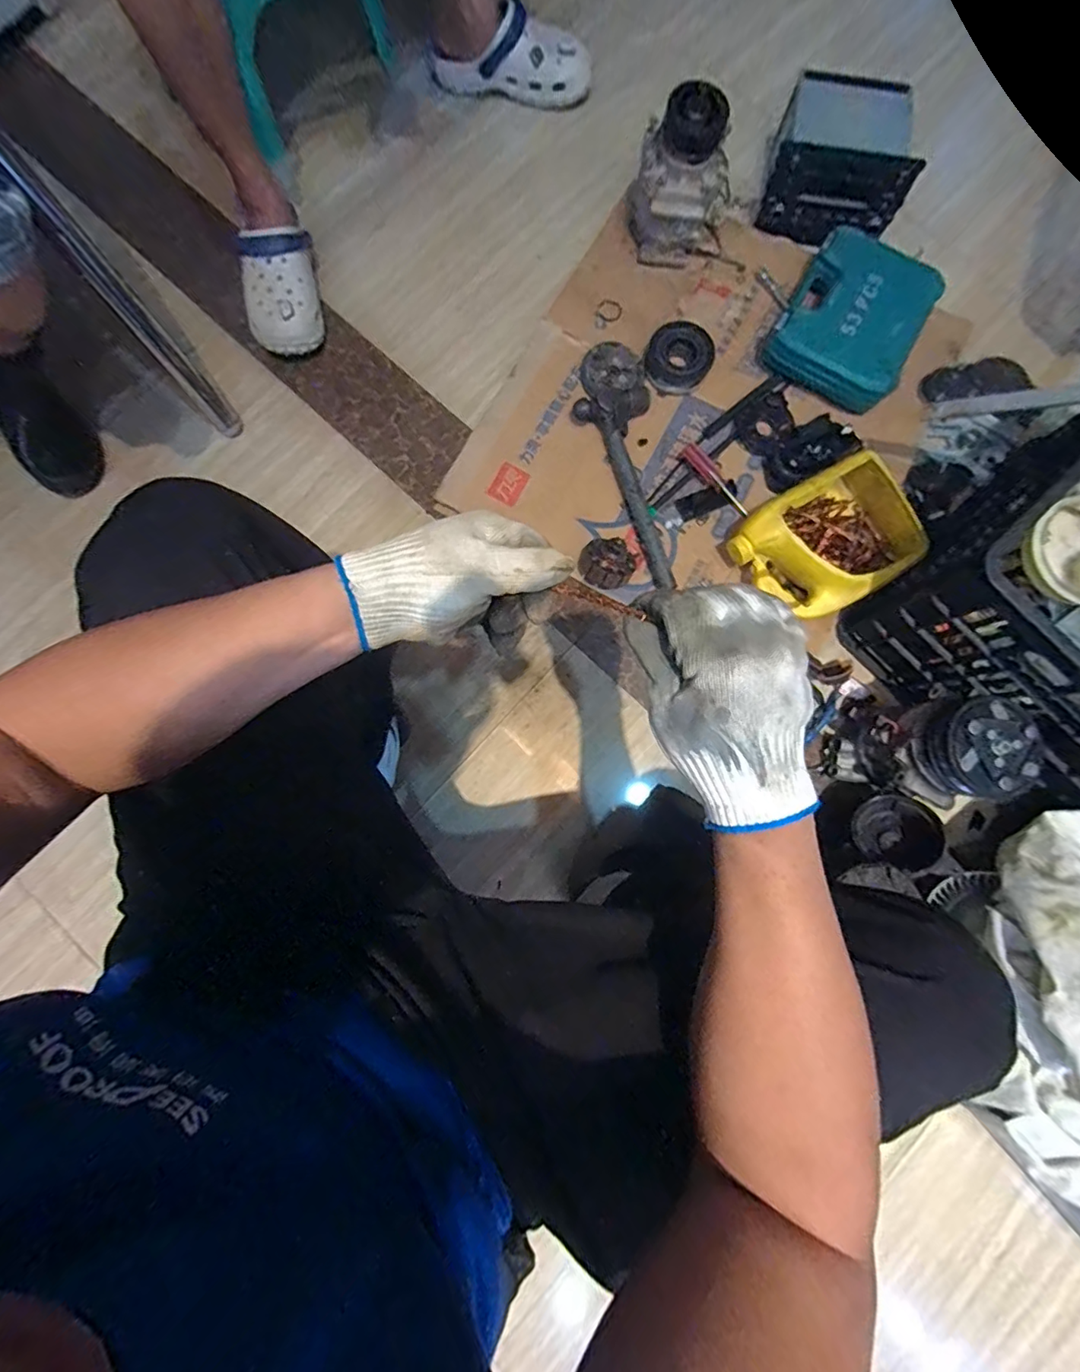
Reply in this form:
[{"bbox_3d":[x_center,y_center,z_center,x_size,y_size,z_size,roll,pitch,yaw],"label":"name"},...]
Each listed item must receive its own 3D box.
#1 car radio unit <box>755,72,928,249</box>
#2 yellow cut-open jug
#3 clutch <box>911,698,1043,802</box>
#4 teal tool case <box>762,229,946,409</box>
[{"bbox_3d":[0.487,-0.850,0.869,0.218,0.108,0.182,14,83,1],"label":"car radio unit"},{"bbox_3d":[0.405,-0.202,0.748,0.225,0.098,0.179,-34,85,-4],"label":"yellow cut-open jug"},{"bbox_3d":[0.500,0.073,0.605,0.098,0.062,0.106,0,82,0],"label":"clutch"},{"bbox_3d":[0.491,-0.573,0.836,0.203,0.078,0.245,30,83,4],"label":"teal tool case"}]

